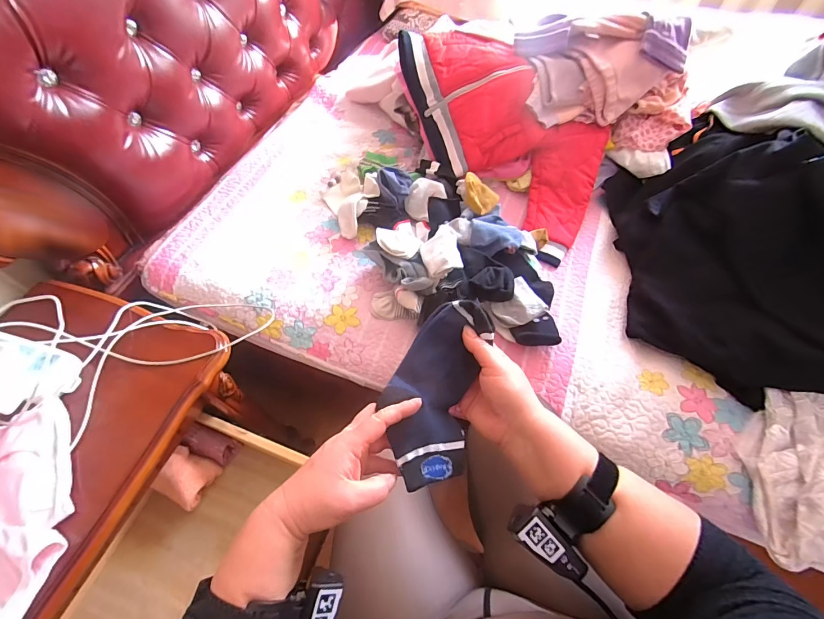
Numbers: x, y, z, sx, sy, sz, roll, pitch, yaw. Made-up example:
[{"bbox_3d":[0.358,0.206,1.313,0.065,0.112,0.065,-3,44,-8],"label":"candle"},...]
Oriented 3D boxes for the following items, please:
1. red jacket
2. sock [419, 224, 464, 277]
[{"bbox_3d":[0.182,-0.374,0.782,0.532,0.170,0.266,44,66,-2],"label":"red jacket"},{"bbox_3d":[0.052,-0.112,0.647,0.069,0.056,0.133,2,57,3],"label":"sock"}]

